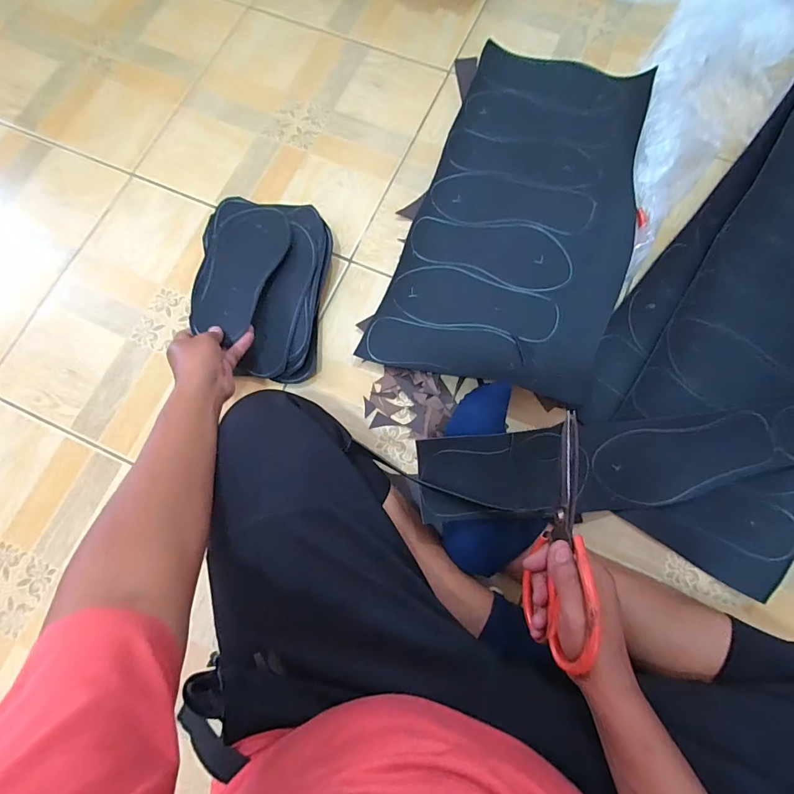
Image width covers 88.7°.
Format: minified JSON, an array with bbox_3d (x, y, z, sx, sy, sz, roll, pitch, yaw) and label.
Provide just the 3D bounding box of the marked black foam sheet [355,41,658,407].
[{"bbox_3d":[0.195,-0.281,0.609,0.306,0.039,0.576,20,77,6],"label":"marked black foam sheet"}]

